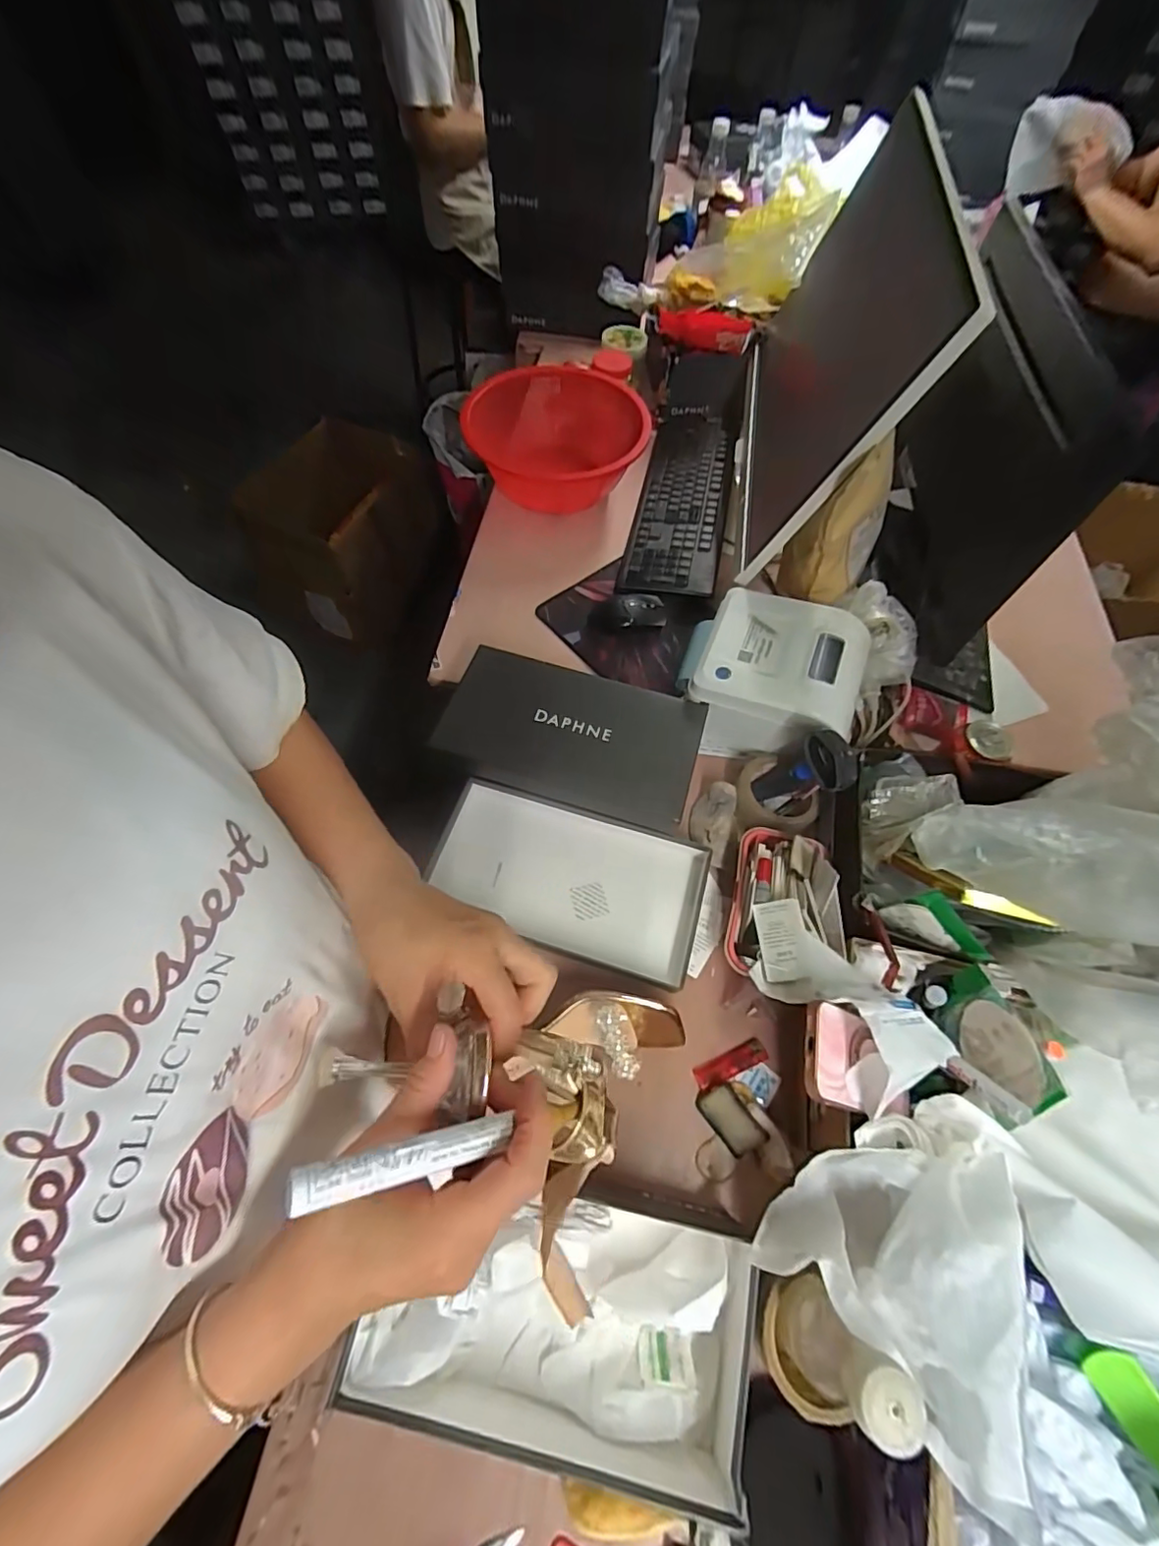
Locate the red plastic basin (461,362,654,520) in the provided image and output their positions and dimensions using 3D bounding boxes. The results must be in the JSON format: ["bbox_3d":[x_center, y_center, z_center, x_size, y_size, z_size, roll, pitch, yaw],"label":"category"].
[{"bbox_3d":[-0.035,-0.537,0.917,0.276,0.135,0.295,1,62,-1],"label":"red plastic basin"}]

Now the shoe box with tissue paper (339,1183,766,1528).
[{"bbox_3d":[-0.011,0.429,0.440,0.296,0.080,0.157,11,63,4],"label":"shoe box with tissue paper"}]

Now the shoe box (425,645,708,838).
[{"bbox_3d":[-0.008,-0.046,0.662,0.291,0.044,0.162,17,81,-3],"label":"shoe box"}]

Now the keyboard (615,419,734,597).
[{"bbox_3d":[0.173,-0.460,0.926,0.144,0.039,0.440,12,63,4],"label":"keyboard"}]

